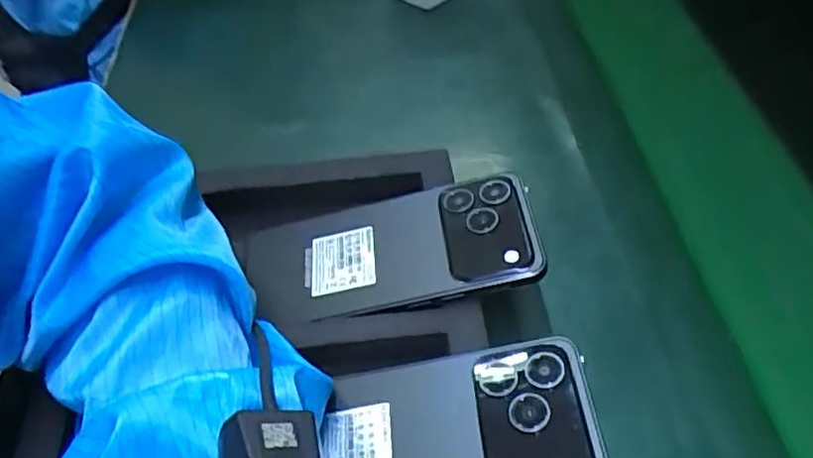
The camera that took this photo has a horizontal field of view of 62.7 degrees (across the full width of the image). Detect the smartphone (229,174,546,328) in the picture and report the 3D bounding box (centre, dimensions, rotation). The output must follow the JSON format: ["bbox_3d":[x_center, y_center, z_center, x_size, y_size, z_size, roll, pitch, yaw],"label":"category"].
[{"bbox_3d":[-0.012,0.012,0.359,0.161,0.009,0.073,-12,47,7],"label":"smartphone"}]

